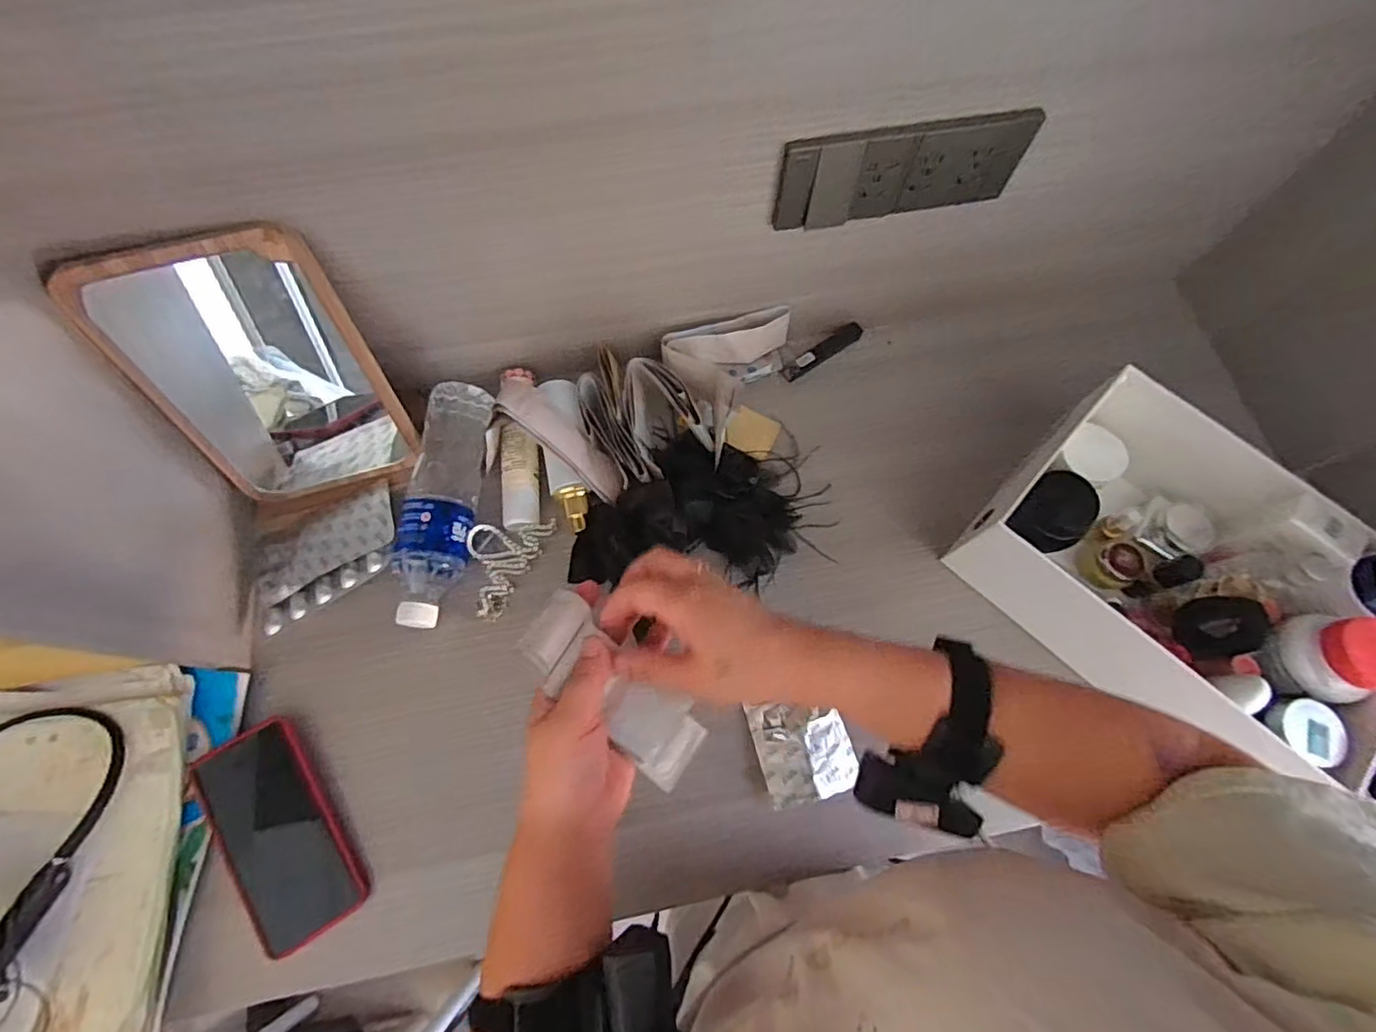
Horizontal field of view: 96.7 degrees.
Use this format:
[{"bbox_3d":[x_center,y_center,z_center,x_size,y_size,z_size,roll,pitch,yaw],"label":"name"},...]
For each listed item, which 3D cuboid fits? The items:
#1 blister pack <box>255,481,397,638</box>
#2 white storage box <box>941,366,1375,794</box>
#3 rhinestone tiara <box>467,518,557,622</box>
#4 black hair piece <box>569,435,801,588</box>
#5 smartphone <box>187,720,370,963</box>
[{"bbox_3d":[-0.326,0.033,0.550,0.132,0.011,0.100,-26,61,3],"label":"blister pack"},{"bbox_3d":[0.419,0.054,0.527,0.207,0.125,0.294,-42,76,-14],"label":"white storage box"},{"bbox_3d":[-0.169,0.038,0.557,0.057,0.038,0.107,28,72,9],"label":"rhinestone tiara"},{"bbox_3d":[0.005,-0.003,0.570,0.197,0.057,0.165,12,70,3],"label":"black hair piece"},{"bbox_3d":[-0.323,0.247,0.482,0.083,0.017,0.167,-31,74,-12],"label":"smartphone"}]

